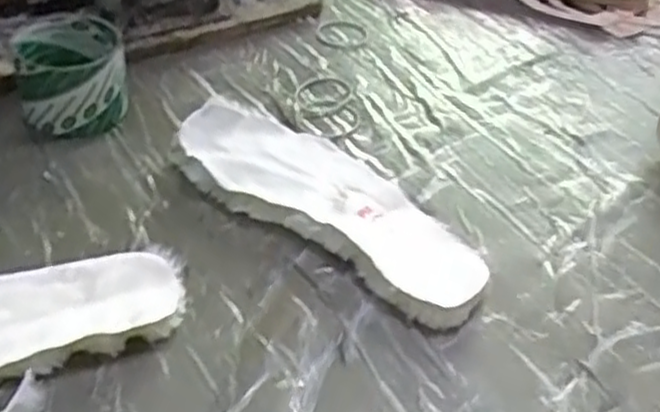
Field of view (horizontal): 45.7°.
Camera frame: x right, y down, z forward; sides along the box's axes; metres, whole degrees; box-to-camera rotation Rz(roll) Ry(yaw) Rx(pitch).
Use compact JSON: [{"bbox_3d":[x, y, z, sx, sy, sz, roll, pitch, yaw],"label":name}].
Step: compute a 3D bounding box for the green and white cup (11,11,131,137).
[{"bbox_3d":[-0.202,-0.103,0.613,0.078,0.062,0.086,-11,43,-20],"label":"green and white cup"}]

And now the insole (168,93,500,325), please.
[{"bbox_3d":[-0.001,-0.006,0.549,0.250,0.025,0.093,28,45,24],"label":"insole"}]

